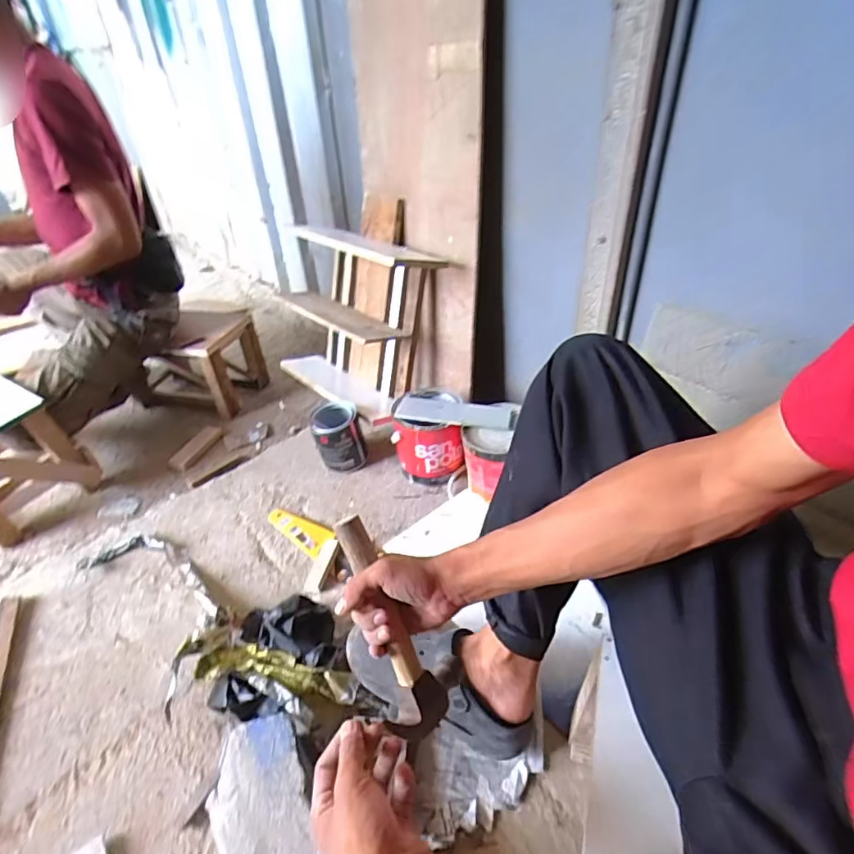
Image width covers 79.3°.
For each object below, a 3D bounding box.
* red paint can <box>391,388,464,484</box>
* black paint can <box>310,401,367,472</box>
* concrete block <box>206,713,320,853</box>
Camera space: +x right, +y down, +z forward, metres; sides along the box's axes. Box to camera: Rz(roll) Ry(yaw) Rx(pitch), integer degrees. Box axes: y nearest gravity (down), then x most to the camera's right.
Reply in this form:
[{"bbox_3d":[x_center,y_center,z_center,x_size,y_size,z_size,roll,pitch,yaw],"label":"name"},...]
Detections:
[{"bbox_3d":[0.002,0.022,1.129,0.138,0.157,0.144,-3,37,2],"label":"red paint can"},{"bbox_3d":[-0.199,0.026,1.184,0.104,0.140,0.106,-3,37,2],"label":"black paint can"},{"bbox_3d":[-0.193,0.474,0.623,0.110,0.081,0.208,-19,39,-19],"label":"concrete block"}]

